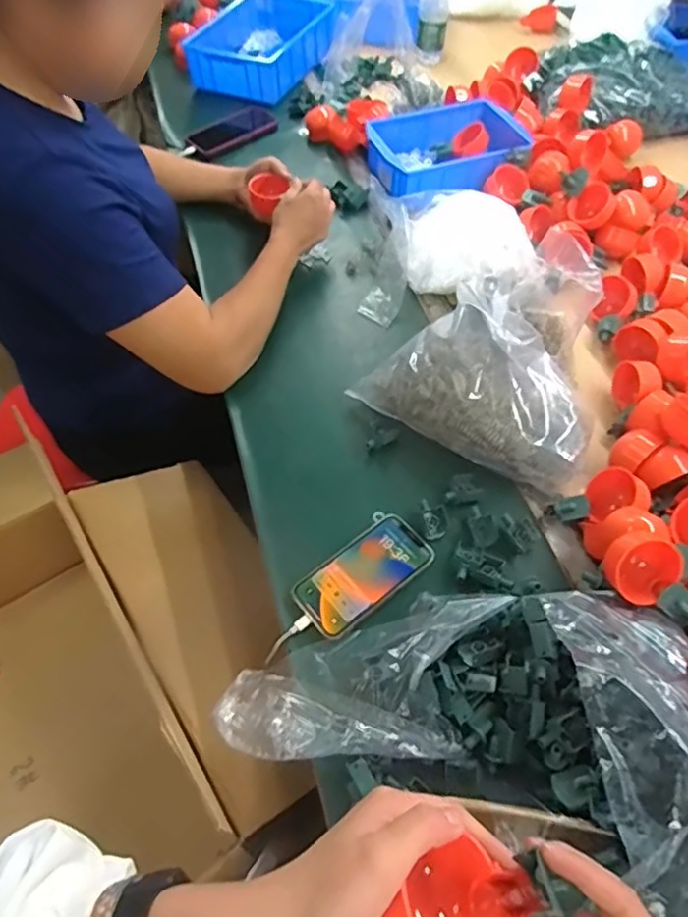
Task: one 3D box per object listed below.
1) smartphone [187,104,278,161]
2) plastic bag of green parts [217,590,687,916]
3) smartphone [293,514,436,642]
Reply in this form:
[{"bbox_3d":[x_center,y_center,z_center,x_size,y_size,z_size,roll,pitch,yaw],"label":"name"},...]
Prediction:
[{"bbox_3d":[-0.207,-0.618,1.143,0.088,0.017,0.185,39,65,23],"label":"smartphone"},{"bbox_3d":[0.127,0.205,0.512,0.421,0.116,0.261,23,59,15],"label":"plastic bag of green parts"},{"bbox_3d":[0.021,0.123,0.647,0.147,0.008,0.077,-39,64,-22],"label":"smartphone"}]

